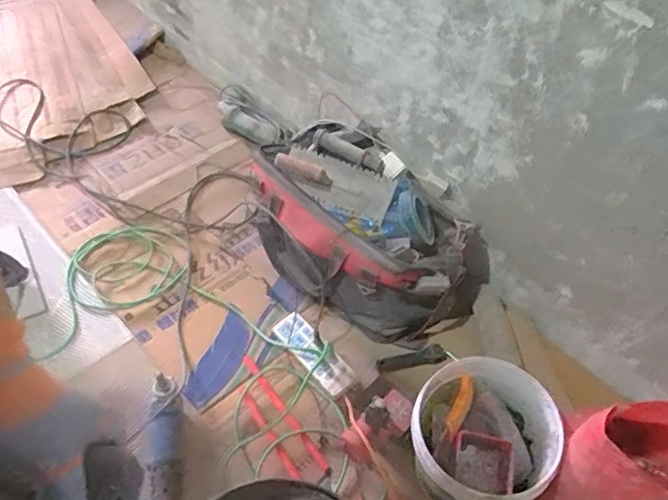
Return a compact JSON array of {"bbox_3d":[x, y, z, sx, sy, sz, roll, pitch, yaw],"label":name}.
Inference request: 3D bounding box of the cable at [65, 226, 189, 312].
[{"bbox_3d":[-0.516,0.038,1.434,0.286,0.019,0.257,-13,54,-16],"label":"cable"}]

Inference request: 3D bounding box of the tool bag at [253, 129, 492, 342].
[{"bbox_3d":[0.067,-0.037,1.338,0.570,0.303,0.301,29,54,17],"label":"tool bag"}]

